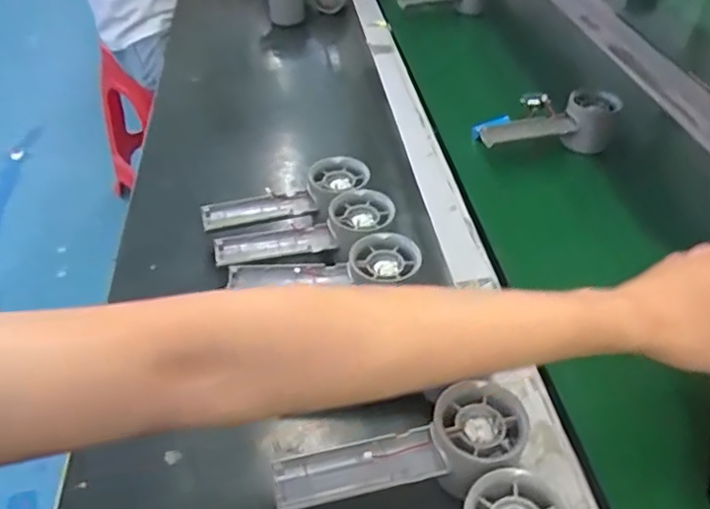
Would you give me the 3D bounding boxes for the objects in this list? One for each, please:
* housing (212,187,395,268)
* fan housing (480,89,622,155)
[{"bbox_3d":[-0.046,-0.023,0.539,0.161,0.023,0.044,-17,44,0],"label":"housing"},{"bbox_3d":[0.219,-0.148,0.685,0.152,0.054,0.054,-8,43,-9],"label":"fan housing"}]

